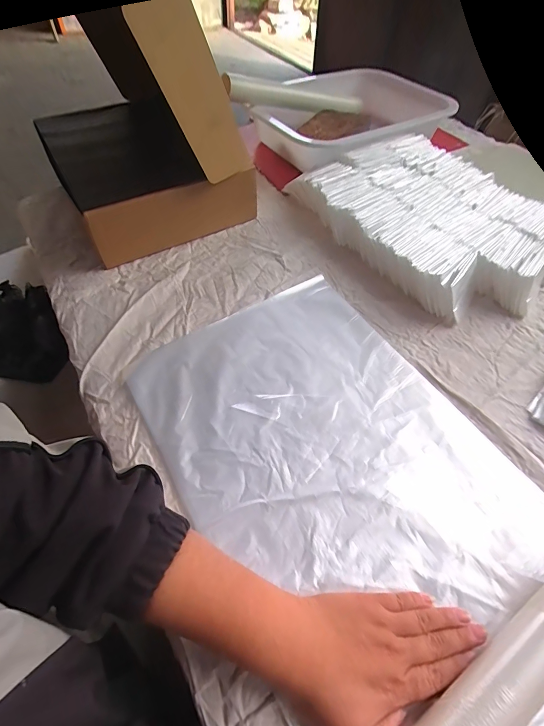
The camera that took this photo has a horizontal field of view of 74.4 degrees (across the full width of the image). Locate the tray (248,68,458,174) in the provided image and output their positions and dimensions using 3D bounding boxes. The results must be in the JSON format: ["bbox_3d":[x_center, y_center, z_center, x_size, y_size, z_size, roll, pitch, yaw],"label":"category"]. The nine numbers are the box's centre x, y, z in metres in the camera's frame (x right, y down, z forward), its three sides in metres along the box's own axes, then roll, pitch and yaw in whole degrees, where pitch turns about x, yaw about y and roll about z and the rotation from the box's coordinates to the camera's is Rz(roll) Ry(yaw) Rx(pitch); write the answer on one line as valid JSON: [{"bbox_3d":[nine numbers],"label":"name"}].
[{"bbox_3d":[0.138,-0.497,0.719,0.321,0.065,0.281,-29,60,-20],"label":"tray"}]

